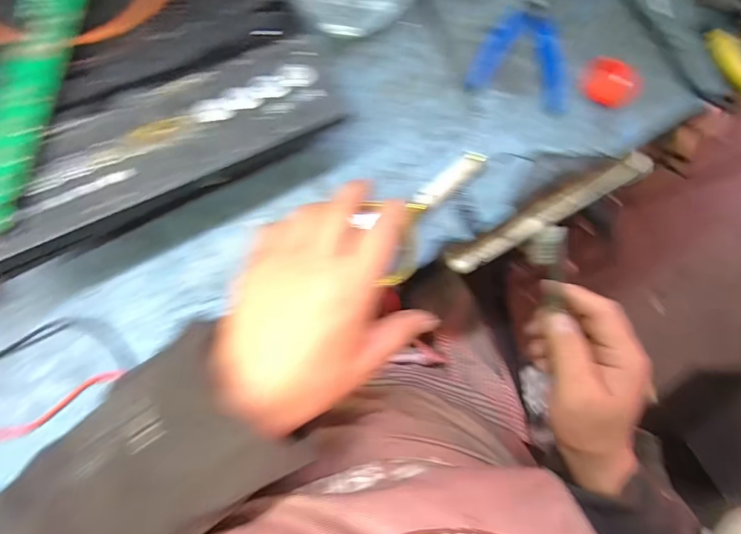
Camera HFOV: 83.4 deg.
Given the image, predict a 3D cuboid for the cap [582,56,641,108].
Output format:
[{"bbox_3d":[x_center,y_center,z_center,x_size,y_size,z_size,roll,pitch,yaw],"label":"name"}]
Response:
[{"bbox_3d":[0.211,-0.164,0.367,0.044,0.007,0.048,0,80,0],"label":"cap"}]

